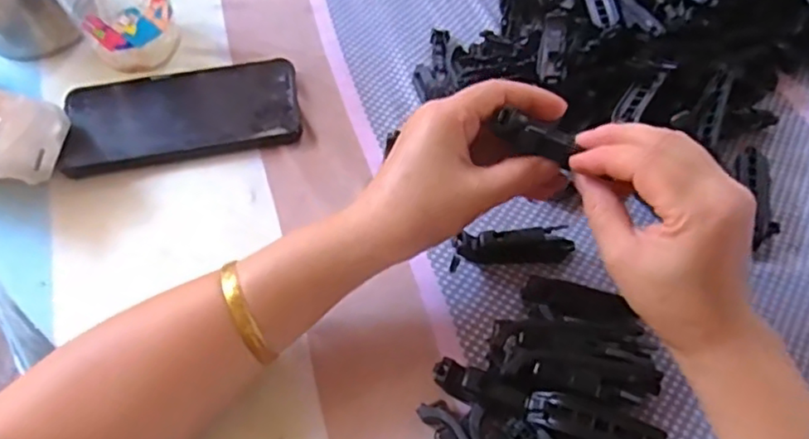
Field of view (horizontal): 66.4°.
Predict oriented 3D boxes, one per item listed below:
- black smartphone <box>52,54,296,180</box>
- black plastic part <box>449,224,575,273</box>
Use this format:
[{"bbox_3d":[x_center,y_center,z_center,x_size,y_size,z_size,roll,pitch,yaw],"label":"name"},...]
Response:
[{"bbox_3d":[-0.158,-0.077,0.442,0.160,0.011,0.086,-11,59,-5],"label":"black smartphone"},{"bbox_3d":[0.065,0.017,0.378,0.072,0.020,0.017,-5,59,-2],"label":"black plastic part"}]

